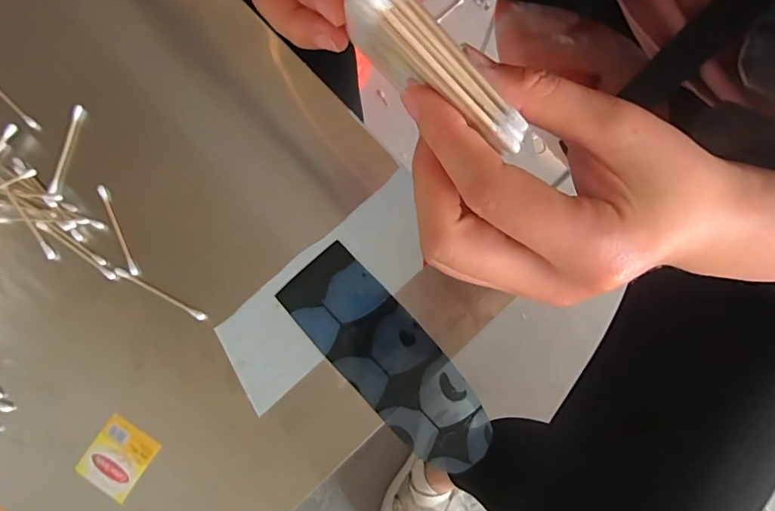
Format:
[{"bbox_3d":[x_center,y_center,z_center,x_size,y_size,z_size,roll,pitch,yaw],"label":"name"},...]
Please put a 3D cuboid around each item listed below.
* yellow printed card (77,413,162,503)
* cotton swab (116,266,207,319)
[{"bbox_3d":[-0.178,0.133,0.298,0.040,0.004,0.042,31,81,6],"label":"yellow printed card"},{"bbox_3d":[-0.160,0.027,0.318,0.072,0.004,0.006,28,81,5],"label":"cotton swab"}]

